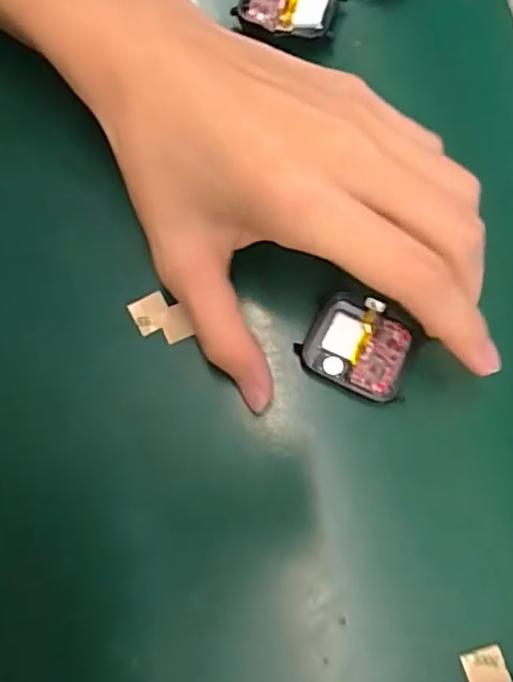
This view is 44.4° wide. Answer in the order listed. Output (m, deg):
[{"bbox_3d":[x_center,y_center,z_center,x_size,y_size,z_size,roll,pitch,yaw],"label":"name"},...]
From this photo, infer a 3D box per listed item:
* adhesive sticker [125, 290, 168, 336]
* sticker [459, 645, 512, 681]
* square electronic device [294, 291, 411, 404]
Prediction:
[{"bbox_3d":[-0.046,-0.012,0.270,0.016,0.004,0.016,-24,80,-4],"label":"adhesive sticker"},{"bbox_3d":[0.088,0.126,0.240,0.016,0.004,0.015,-17,80,-3],"label":"sticker"},{"bbox_3d":[0.042,0.002,0.258,0.043,0.008,0.037,25,81,5],"label":"square electronic device"}]

